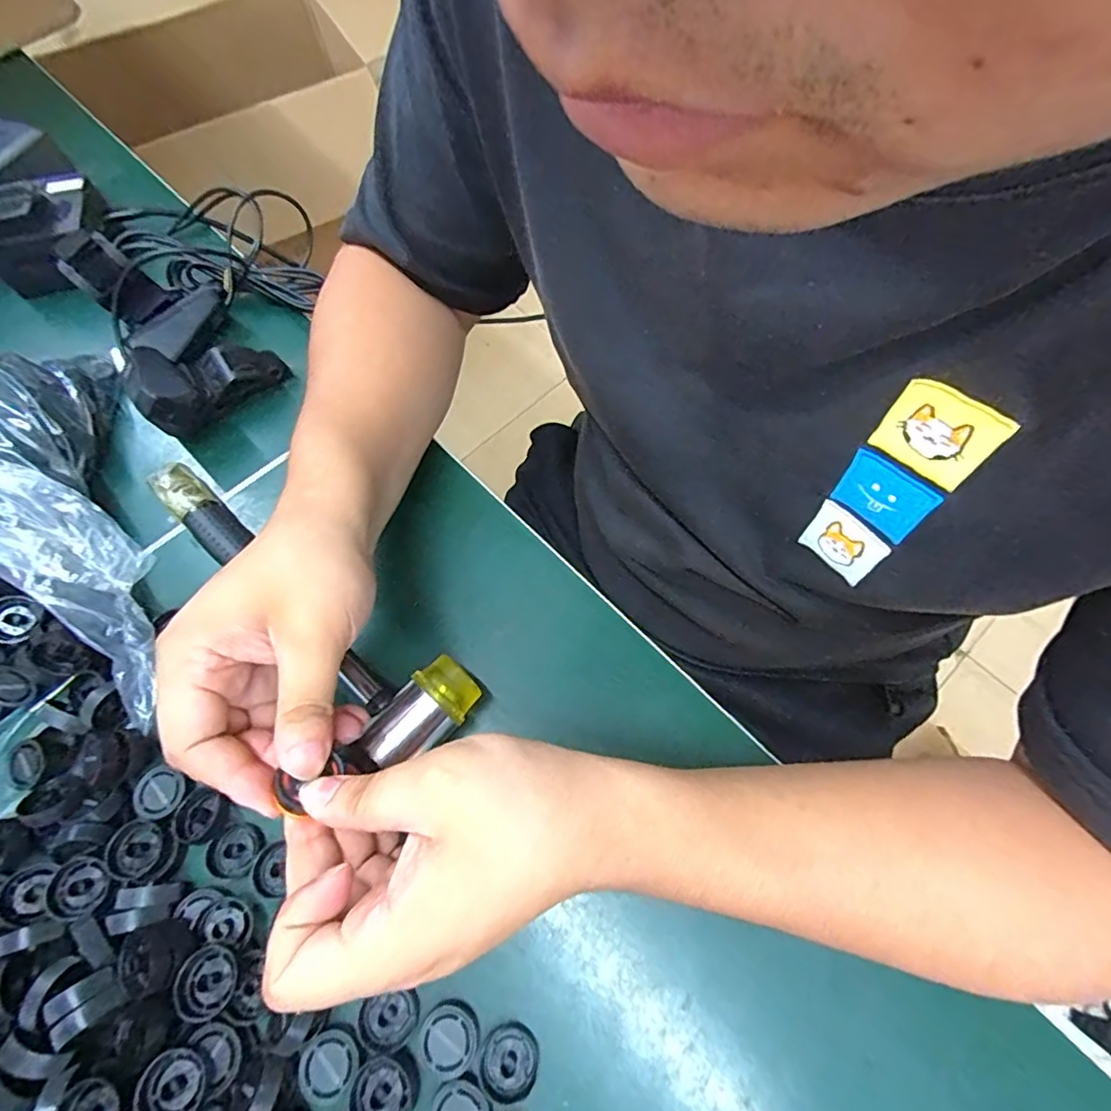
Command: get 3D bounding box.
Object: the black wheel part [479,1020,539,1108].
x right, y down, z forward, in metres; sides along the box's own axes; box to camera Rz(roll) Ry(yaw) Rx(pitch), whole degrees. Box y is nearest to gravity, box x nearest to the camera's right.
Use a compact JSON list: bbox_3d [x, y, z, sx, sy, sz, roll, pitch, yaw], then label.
[{"bbox_3d":[-0.020,0.218,0.243,0.025,0.005,0.025,-1,67,2],"label":"black wheel part"}]

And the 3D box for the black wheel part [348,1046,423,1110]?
[{"bbox_3d":[-0.071,0.222,0.234,0.028,0.006,0.024,-37,70,-13],"label":"black wheel part"}]

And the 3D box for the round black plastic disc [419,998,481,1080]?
[{"bbox_3d":[-0.046,0.208,0.243,0.024,0.004,0.025,-1,67,2],"label":"round black plastic disc"}]

